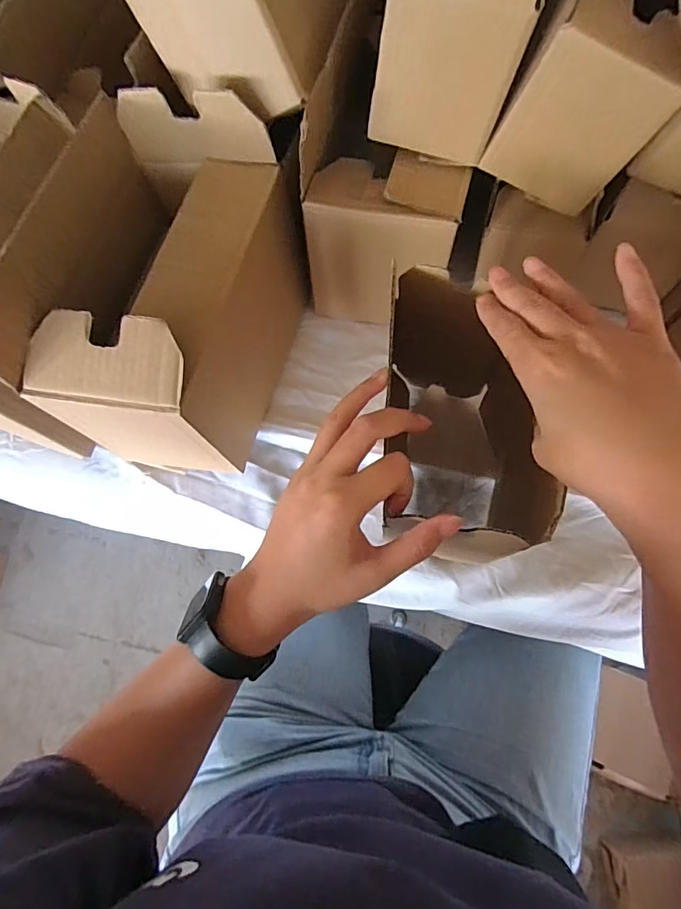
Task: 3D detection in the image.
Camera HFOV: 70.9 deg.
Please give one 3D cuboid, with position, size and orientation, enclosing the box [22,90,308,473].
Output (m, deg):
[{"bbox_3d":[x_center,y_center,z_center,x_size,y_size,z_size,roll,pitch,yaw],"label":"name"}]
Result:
[{"bbox_3d":[-0.135,-0.127,0.425,0.142,0.191,0.242,14,73,5],"label":"box"}]

